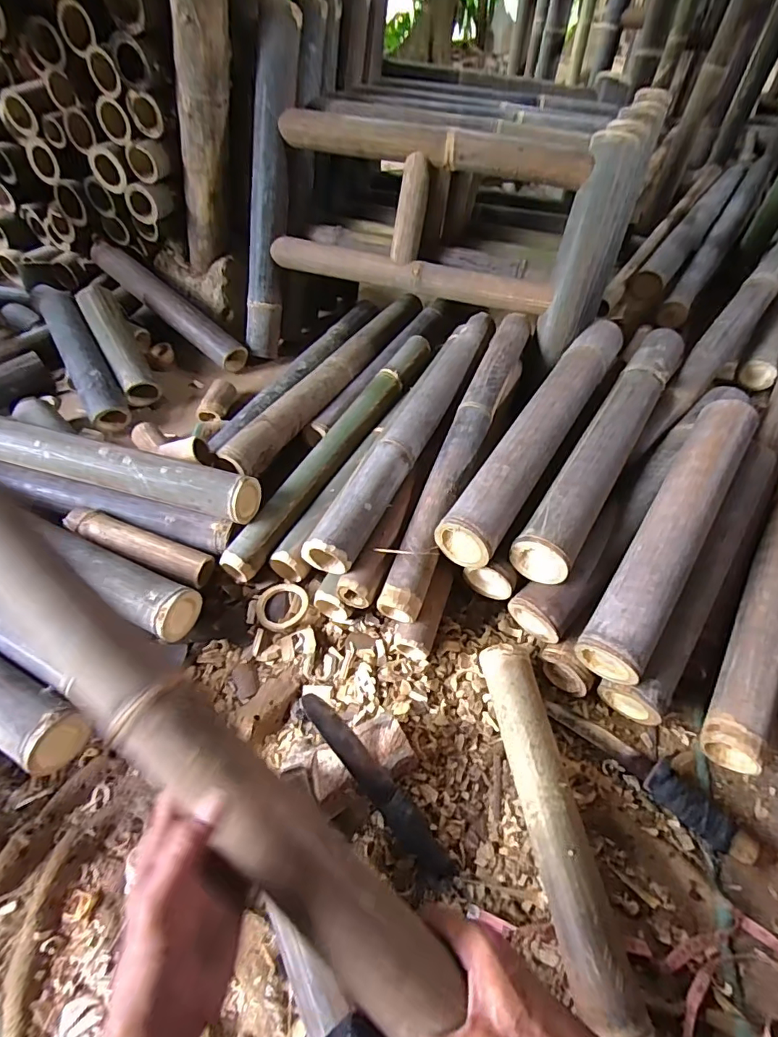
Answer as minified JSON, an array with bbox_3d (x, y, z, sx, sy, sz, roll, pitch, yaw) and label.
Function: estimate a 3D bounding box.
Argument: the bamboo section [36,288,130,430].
[{"bbox_3d":[-0.670,-0.366,1.028,0.077,0.059,0.418,-27,74,-21],"label":"bamboo section"}]

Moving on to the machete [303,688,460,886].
[{"bbox_3d":[-0.015,0.318,0.568,0.035,0.020,0.262,-37,88,-26],"label":"machete"}]

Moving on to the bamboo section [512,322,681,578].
[{"bbox_3d":[0.384,-0.147,0.816,0.084,0.068,0.650,29,57,18],"label":"bamboo section"}]

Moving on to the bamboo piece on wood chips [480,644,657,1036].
[{"bbox_3d":[0.192,0.353,0.576,0.060,0.065,0.397,-6,53,-7],"label":"bamboo piece on wood chips"}]

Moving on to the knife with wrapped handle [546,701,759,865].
[{"bbox_3d":[0.332,0.326,0.624,0.259,0.039,0.042,38,60,23],"label":"knife with wrapped handle"}]

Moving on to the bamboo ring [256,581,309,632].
[{"bbox_3d":[-0.166,0.132,0.739,0.077,0.010,0.082,1,53,-2],"label":"bamboo ring"}]

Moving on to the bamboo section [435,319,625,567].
[{"bbox_3d":[0.264,-0.160,0.817,0.092,0.075,0.602,28,57,17],"label":"bamboo section"}]

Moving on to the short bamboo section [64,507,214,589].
[{"bbox_3d":[-0.391,0.040,0.750,0.234,0.045,0.058,18,54,11],"label":"short bamboo section"}]

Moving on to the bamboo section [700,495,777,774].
[{"bbox_3d":[0.596,0.071,0.729,0.073,0.075,0.642,31,58,20],"label":"bamboo section"}]

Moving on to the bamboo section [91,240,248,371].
[{"bbox_3d":[-0.528,-0.507,1.126,0.458,0.073,0.067,39,59,3],"label":"bamboo section"}]

